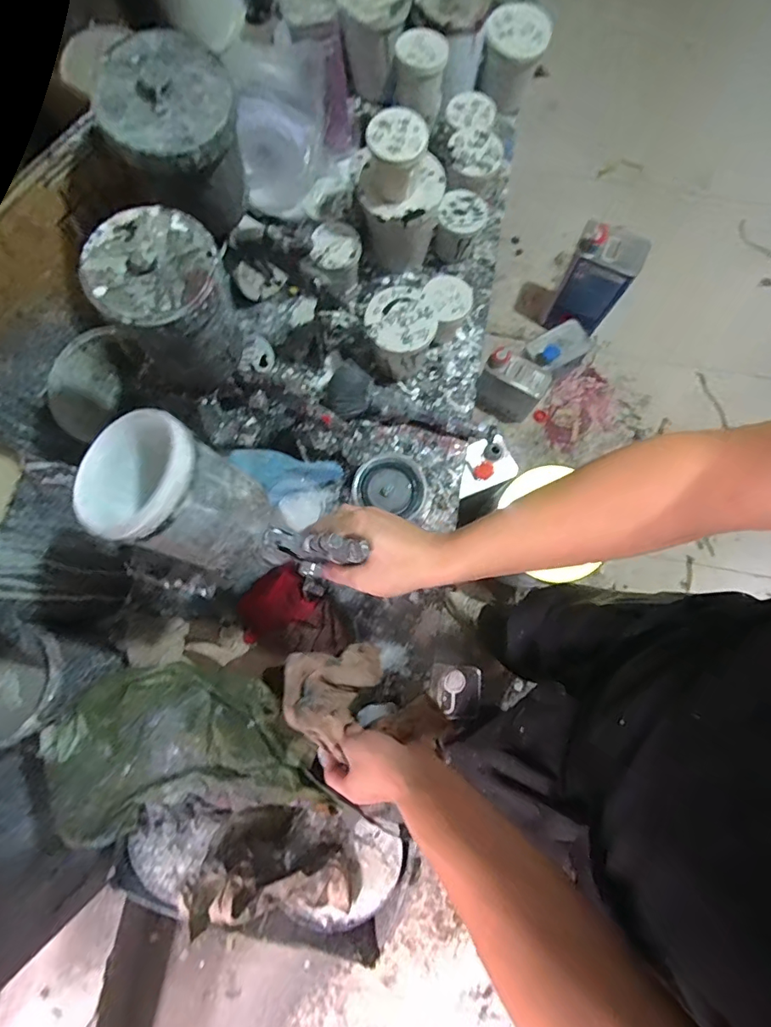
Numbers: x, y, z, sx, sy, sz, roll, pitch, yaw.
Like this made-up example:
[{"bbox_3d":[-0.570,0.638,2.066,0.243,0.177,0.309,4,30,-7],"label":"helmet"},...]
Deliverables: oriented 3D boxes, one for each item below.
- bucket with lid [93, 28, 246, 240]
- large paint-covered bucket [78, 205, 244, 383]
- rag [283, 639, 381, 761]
[{"bbox_3d":[-0.170,-0.313,0.421,0.100,0.111,0.097,0,79,0],"label":"bucket with lid"},{"bbox_3d":[-0.174,-0.175,0.407,0.092,0.110,0.092,0,79,0],"label":"large paint-covered bucket"},{"bbox_3d":[-0.059,0.209,0.575,0.109,0.090,0.091,-6,80,-1],"label":"rag"}]

